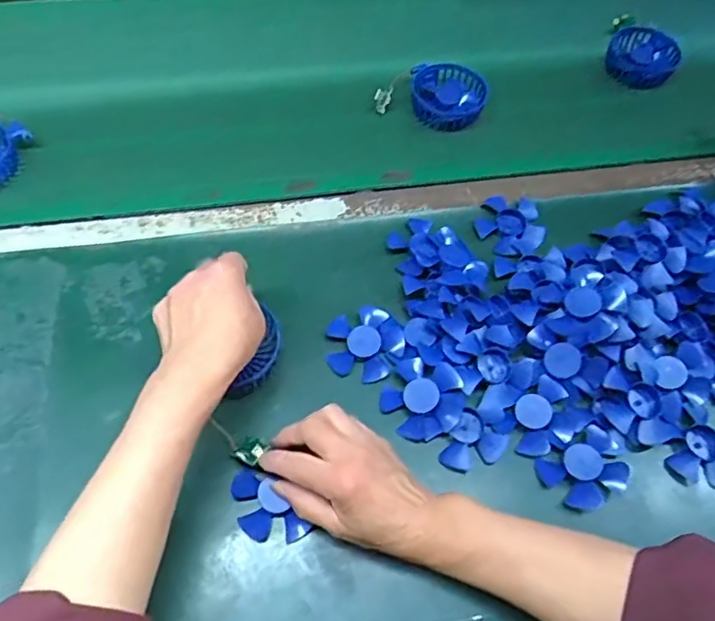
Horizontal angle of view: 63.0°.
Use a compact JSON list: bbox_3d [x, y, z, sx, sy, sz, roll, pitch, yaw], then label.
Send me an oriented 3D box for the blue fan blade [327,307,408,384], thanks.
[{"bbox_3d":[0.005,0.027,0.541,0.066,0.019,0.070,2,59,-3],"label":"blue fan blade"}]

